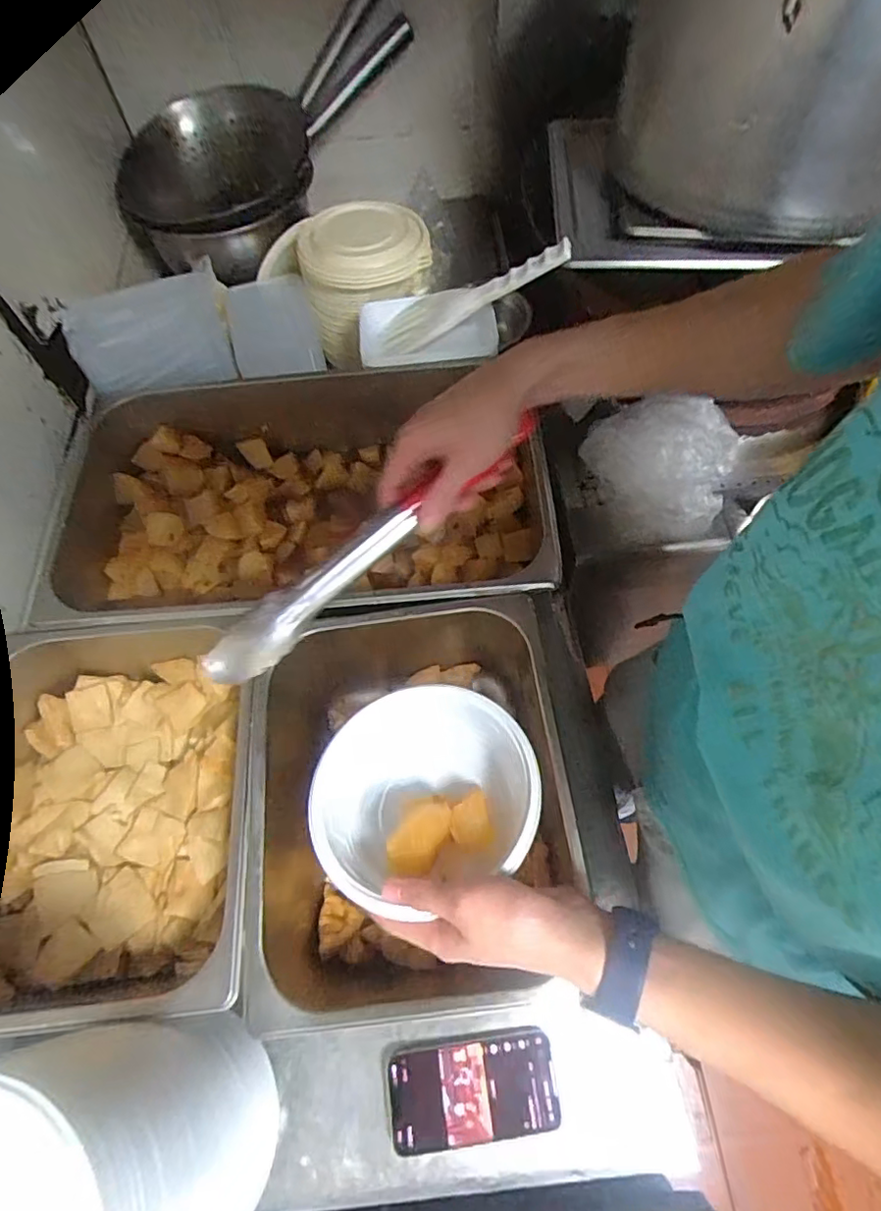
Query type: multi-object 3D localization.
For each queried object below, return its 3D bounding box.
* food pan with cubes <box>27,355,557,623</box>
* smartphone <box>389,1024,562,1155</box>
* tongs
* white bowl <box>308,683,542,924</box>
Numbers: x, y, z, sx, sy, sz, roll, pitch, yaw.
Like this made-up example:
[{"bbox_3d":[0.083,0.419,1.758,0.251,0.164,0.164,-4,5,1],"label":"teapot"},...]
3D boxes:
[{"bbox_3d":[-0.163,-0.115,0.668,0.532,0.132,0.316,-4,65,1],"label":"food pan with cubes"},{"bbox_3d":[0.027,0.406,0.479,0.139,0.007,0.068,-9,65,-1],"label":"smartphone"},{"bbox_3d":[-0.055,-0.045,0.431,0.295,0.031,0.042,-40,69,-3],"label":"tongs"},{"bbox_3d":[-0.016,0.139,0.442,0.170,0.076,0.149,-24,66,-8],"label":"white bowl"}]

